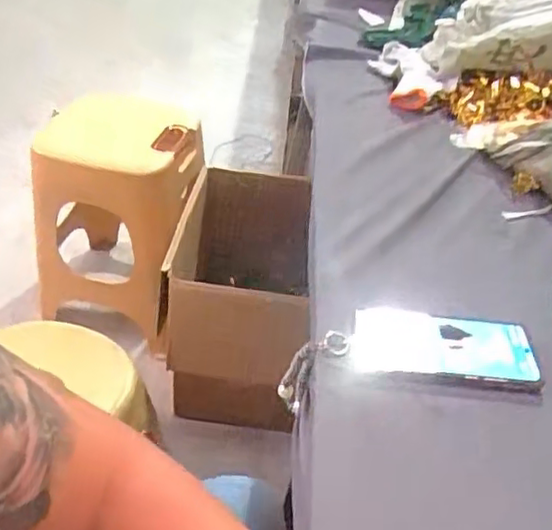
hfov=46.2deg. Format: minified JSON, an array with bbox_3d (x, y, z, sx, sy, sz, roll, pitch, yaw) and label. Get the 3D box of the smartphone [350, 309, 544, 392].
[{"bbox_3d":[0.155,0.076,0.598,0.167,0.013,0.084,7,43,1],"label":"smartphone"}]

